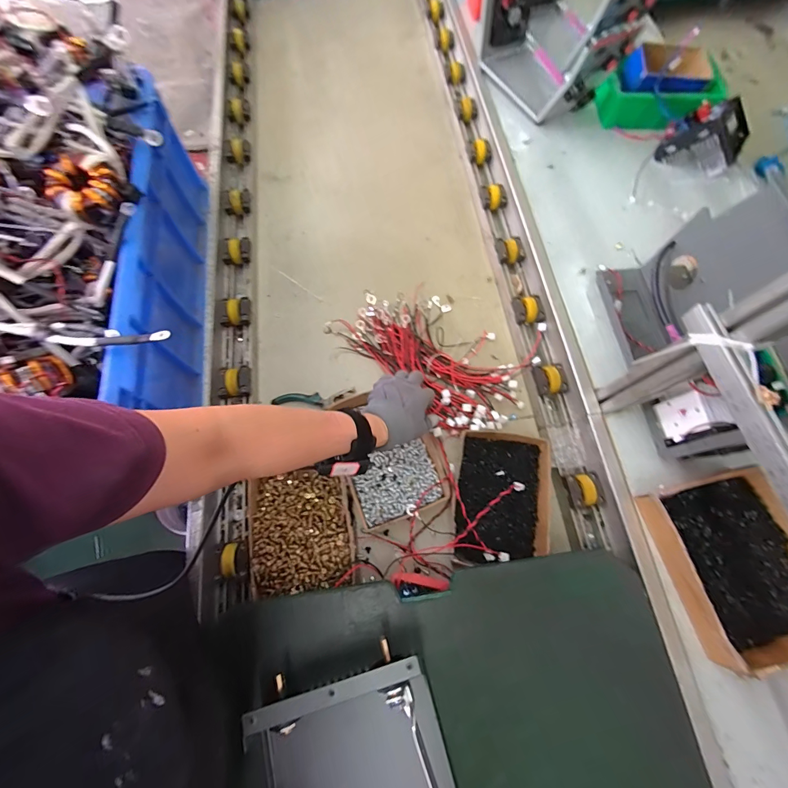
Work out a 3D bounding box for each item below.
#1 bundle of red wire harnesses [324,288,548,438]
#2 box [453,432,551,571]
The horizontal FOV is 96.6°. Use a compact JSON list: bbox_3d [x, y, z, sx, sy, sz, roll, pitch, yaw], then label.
[{"bbox_3d":[0.071,-0.092,0.682,0.377,0.043,0.251,31,73,10],"label":"bundle of red wire harnesses"},{"bbox_3d":[0.177,0.172,0.570,0.153,0.041,0.212,6,70,1],"label":"box"}]

